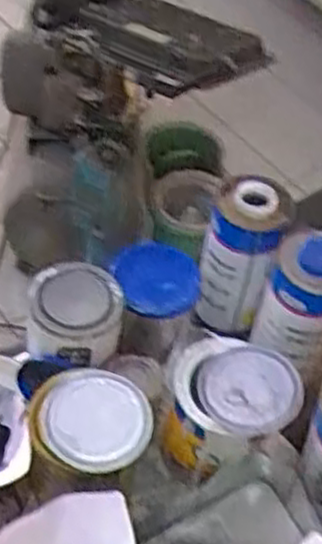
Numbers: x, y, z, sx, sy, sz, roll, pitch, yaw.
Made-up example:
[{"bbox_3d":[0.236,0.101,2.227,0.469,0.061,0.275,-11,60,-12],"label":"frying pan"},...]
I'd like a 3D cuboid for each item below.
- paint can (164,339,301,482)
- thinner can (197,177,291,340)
[{"bbox_3d":[0.066,0.149,0.791,0.124,0.140,0.108,18,50,9],"label":"paint can"},{"bbox_3d":[0.090,-0.017,0.883,0.083,0.182,0.075,13,50,5],"label":"thinner can"}]

